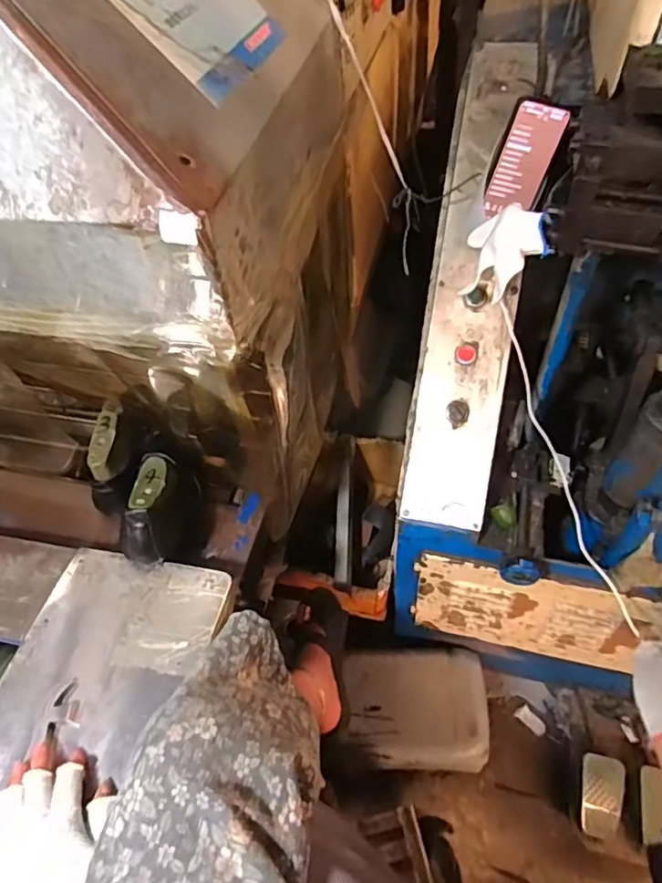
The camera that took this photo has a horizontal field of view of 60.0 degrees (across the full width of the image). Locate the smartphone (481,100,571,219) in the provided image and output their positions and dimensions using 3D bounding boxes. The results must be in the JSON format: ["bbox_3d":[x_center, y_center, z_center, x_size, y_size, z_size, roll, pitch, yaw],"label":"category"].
[{"bbox_3d":[0.251,-0.362,0.747,0.068,0.136,0.011,12,40,-4],"label":"smartphone"}]

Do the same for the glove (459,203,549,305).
[{"bbox_3d":[0.205,-0.217,0.684,0.093,0.103,0.057,13,54,15],"label":"glove"}]

